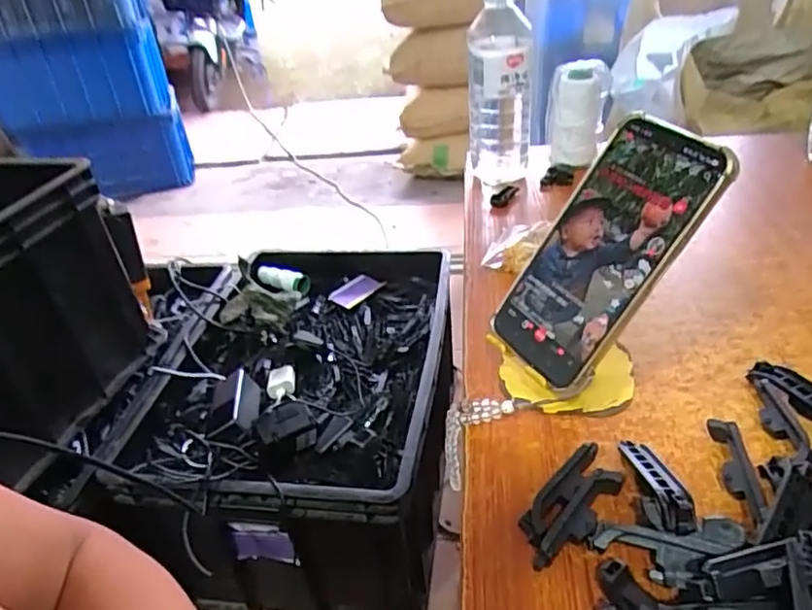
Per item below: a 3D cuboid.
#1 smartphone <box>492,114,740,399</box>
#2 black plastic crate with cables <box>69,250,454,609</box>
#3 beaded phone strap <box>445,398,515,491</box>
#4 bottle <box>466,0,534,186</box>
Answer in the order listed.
[{"bbox_3d":[0.121,-0.031,0.377,0.009,0.168,0.081,17,22,-44],"label":"smartphone"},{"bbox_3d":[-0.148,0.179,1.036,0.419,0.299,0.571,0,35,10],"label":"black plastic crate with cables"},{"bbox_3d":[0.041,0.094,0.416,0.030,0.085,0.023,7,29,-20],"label":"beaded phone strap"},{"bbox_3d":[0.103,-0.238,0.673,0.070,0.204,0.066,1,35,11],"label":"bottle"}]

